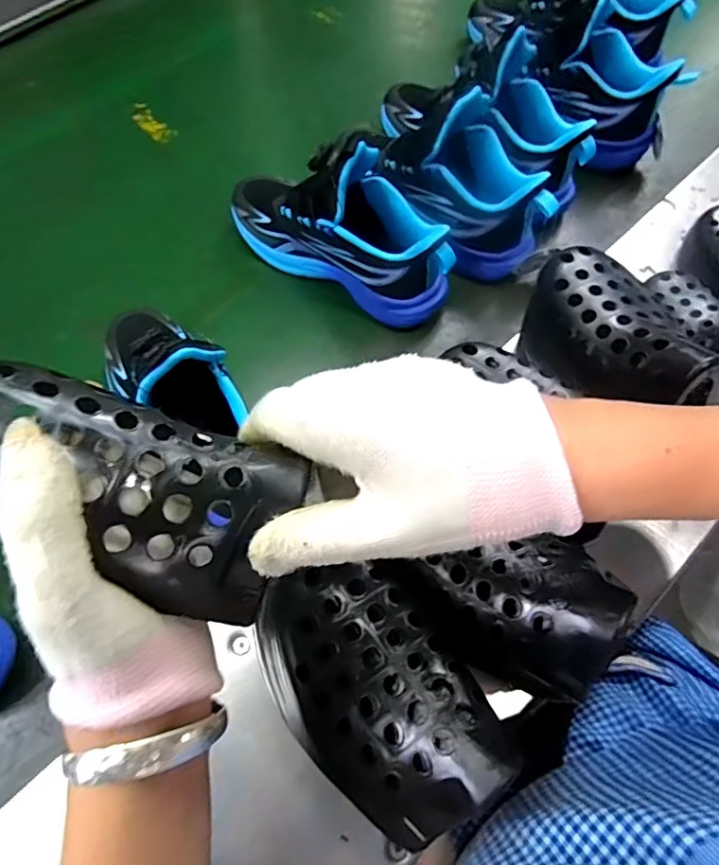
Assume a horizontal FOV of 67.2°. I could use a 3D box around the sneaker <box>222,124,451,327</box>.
[{"bbox_3d":[-0.021,-0.204,0.528,0.245,0.145,0.085,28,70,11],"label":"sneaker"}]

